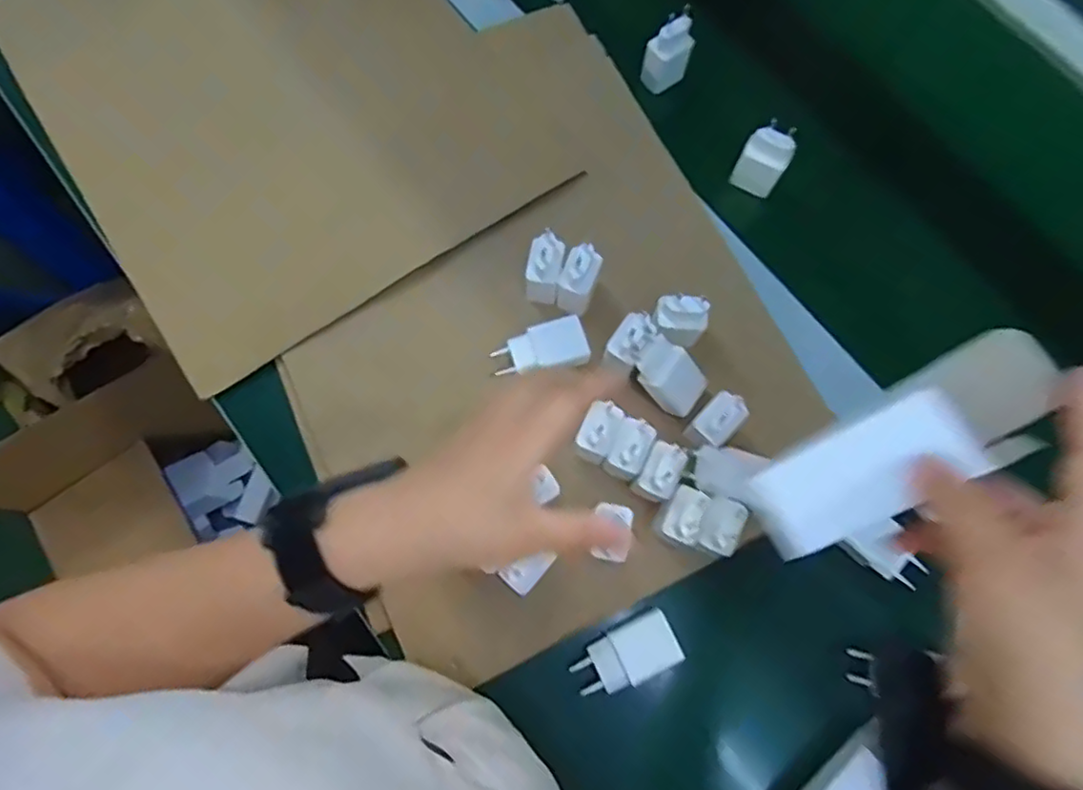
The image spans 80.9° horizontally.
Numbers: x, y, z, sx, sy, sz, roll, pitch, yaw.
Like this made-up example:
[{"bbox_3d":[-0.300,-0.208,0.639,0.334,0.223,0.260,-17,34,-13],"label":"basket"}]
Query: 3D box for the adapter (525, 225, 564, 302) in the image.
[{"bbox_3d":[0.003,-0.106,0.532,0.027,0.078,0.036,11,76,3],"label":"adapter"}]

